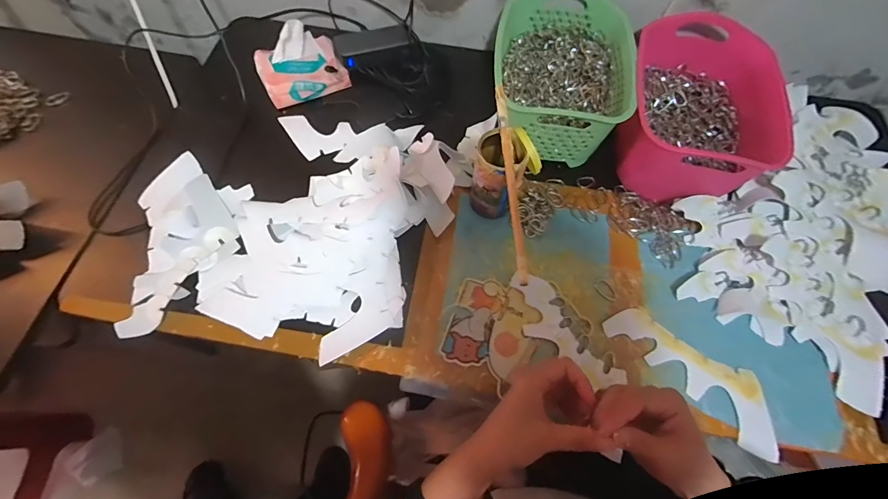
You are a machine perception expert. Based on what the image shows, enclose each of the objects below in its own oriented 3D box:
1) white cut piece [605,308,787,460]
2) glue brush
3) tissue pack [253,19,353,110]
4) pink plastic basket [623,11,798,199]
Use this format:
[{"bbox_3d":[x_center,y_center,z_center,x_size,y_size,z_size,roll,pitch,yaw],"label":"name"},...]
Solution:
[{"bbox_3d":[0.317,0.149,0.481,0.223,0.009,0.078,41,75,17],"label":"white cut piece"},{"bbox_3d":[0.077,-0.085,0.444,0.012,0.009,0.264,-1,65,-2],"label":"glue brush"},{"bbox_3d":[-0.237,-0.305,0.630,0.130,0.072,0.102,-27,69,-14],"label":"tissue pack"},{"bbox_3d":[0.365,-0.206,0.573,0.206,0.127,0.280,10,65,3],"label":"pink plastic basket"}]

